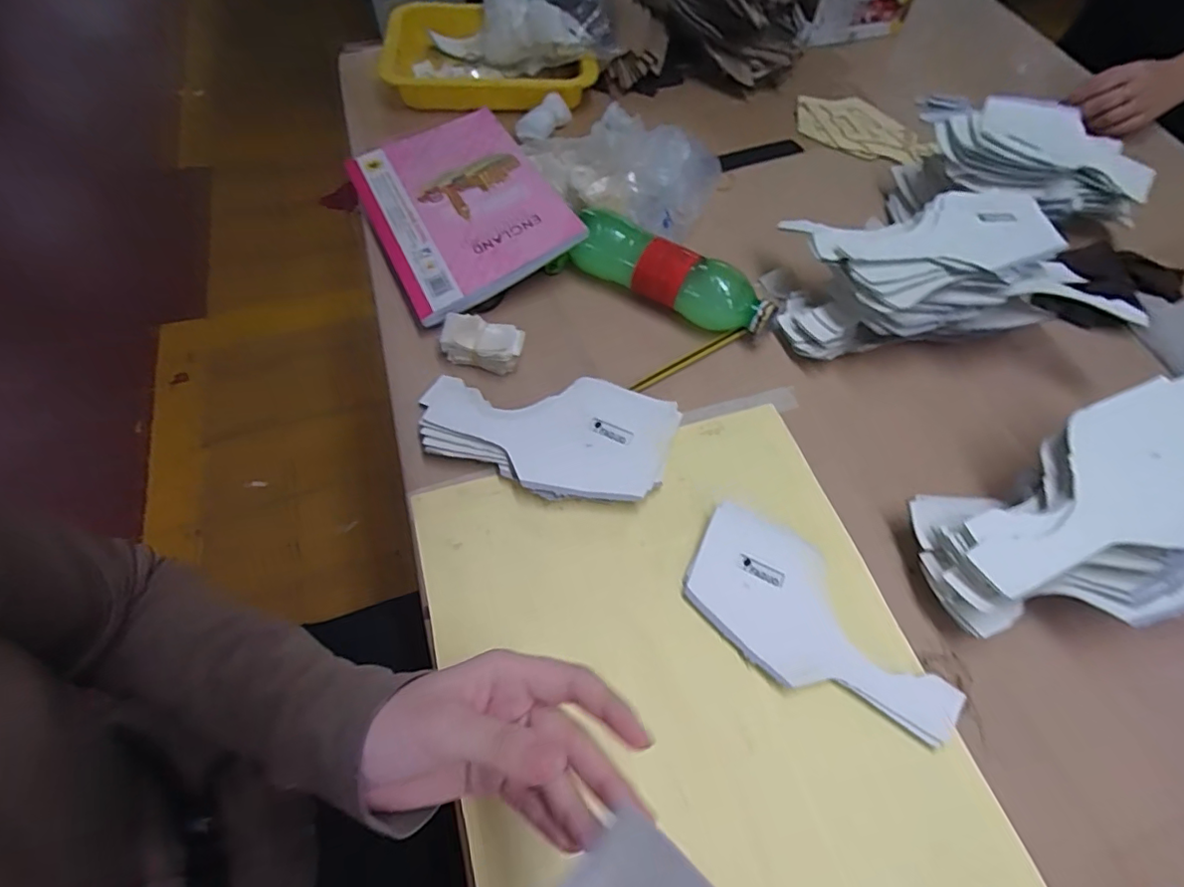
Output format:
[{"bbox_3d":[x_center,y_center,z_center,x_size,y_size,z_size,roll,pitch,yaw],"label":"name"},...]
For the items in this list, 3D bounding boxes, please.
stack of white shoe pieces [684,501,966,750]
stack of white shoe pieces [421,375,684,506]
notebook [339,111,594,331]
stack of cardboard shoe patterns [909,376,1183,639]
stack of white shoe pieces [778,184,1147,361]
[{"bbox_3d":[0.157,0.128,0.395,0.192,0.012,0.096,34,65,16],"label":"stack of white shoe pieces"},{"bbox_3d":[-0.041,-0.011,0.455,0.204,0.035,0.098,17,62,7],"label":"stack of white shoe pieces"},{"bbox_3d":[-0.132,-0.240,0.558,0.168,0.021,0.240,-28,64,-4],"label":"notebook"},{"bbox_3d":[0.336,0.058,0.382,0.207,0.097,0.129,-17,63,-11],"label":"stack of cardboard shoe patterns"},{"bbox_3d":[0.308,-0.145,0.498,0.261,0.086,0.132,-5,61,-5],"label":"stack of white shoe pieces"}]

